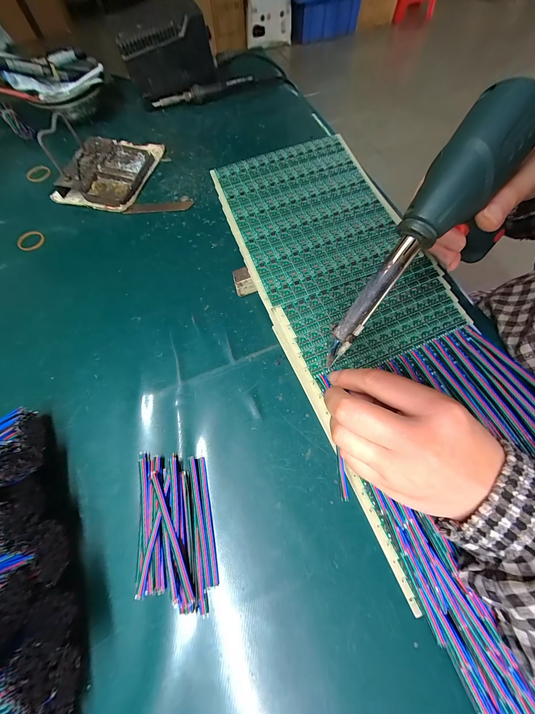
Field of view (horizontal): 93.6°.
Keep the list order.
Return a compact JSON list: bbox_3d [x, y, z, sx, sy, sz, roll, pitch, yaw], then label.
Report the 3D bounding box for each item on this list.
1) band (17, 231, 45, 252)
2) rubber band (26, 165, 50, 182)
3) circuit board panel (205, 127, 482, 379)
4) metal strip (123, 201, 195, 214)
[{"bbox_3d":[-0.319,-0.157,0.338,0.033,0.006,0.028,-23,78,-9],"label":"band"},{"bbox_3d":[-0.357,-0.286,0.390,0.034,0.004,0.039,-36,71,-14],"label":"rubber band"},{"bbox_3d":[0.059,-0.122,0.261,0.165,0.008,0.267,-22,74,-6],"label":"circuit board panel"},{"bbox_3d":[-0.155,-0.214,0.356,0.096,0.004,0.020,-3,67,1],"label":"metal strip"}]

